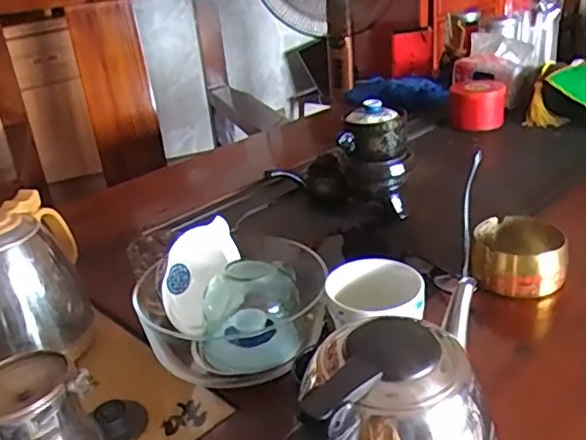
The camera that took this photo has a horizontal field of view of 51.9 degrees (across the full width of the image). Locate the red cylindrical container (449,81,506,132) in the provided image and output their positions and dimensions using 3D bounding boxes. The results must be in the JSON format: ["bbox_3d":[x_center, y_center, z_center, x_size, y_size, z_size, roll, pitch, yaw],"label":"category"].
[{"bbox_3d":[0.355,-0.222,1.160,0.102,0.065,0.106,2,25,14],"label":"red cylindrical container"}]

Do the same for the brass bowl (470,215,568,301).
[{"bbox_3d":[0.243,0.040,0.652,0.093,0.054,0.094,4,26,19],"label":"brass bowl"}]

